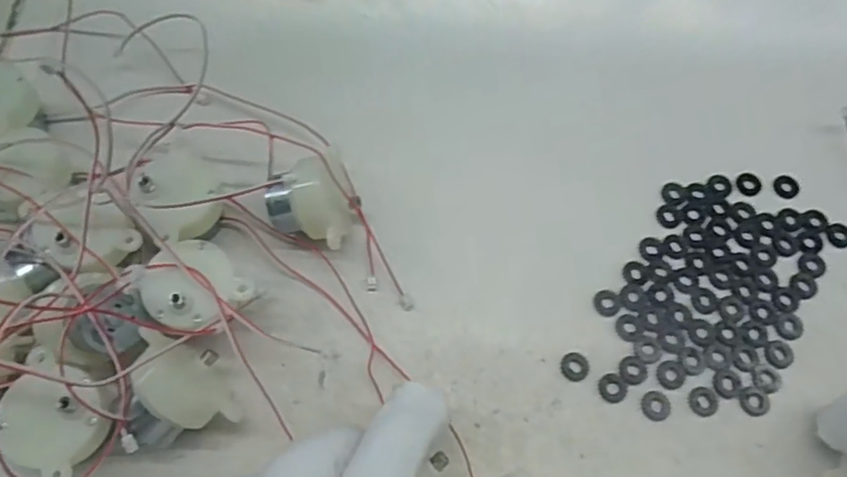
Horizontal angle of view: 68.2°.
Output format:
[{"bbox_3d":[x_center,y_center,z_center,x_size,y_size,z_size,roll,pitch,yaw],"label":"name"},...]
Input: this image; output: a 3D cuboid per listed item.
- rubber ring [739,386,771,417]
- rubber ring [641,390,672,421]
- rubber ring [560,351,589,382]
[{"bbox_3d":[0.123,0.060,0.231,0.011,0.004,0.010,0,66,0],"label":"rubber ring"},{"bbox_3d":[0.086,0.061,0.230,0.011,0.004,0.011,0,66,0],"label":"rubber ring"},{"bbox_3d":[0.057,0.048,0.235,0.010,0.004,0.010,0,66,0],"label":"rubber ring"}]

